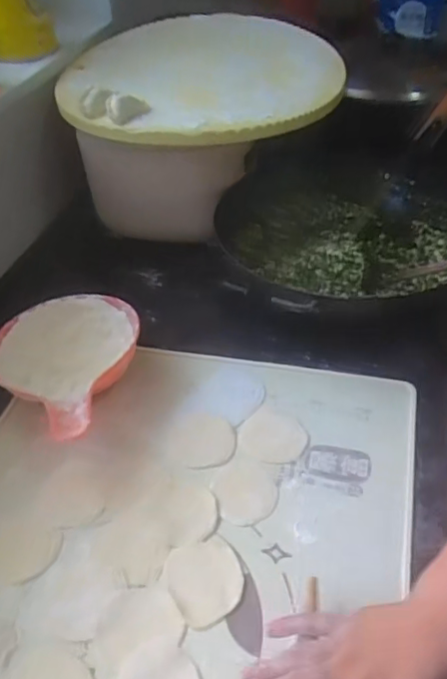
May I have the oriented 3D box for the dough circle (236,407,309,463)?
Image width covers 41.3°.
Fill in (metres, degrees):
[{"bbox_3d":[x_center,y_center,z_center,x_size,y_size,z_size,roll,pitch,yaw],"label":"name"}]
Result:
[{"bbox_3d":[0.049,0.099,0.609,0.071,0.004,0.063,22,49,26],"label":"dough circle"}]

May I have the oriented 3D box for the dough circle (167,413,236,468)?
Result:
[{"bbox_3d":[-0.023,0.103,0.621,0.070,0.004,0.066,-1,43,4],"label":"dough circle"}]

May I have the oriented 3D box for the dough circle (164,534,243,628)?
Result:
[{"bbox_3d":[-0.016,0.203,0.509,0.062,0.004,0.070,-22,45,-19],"label":"dough circle"}]

